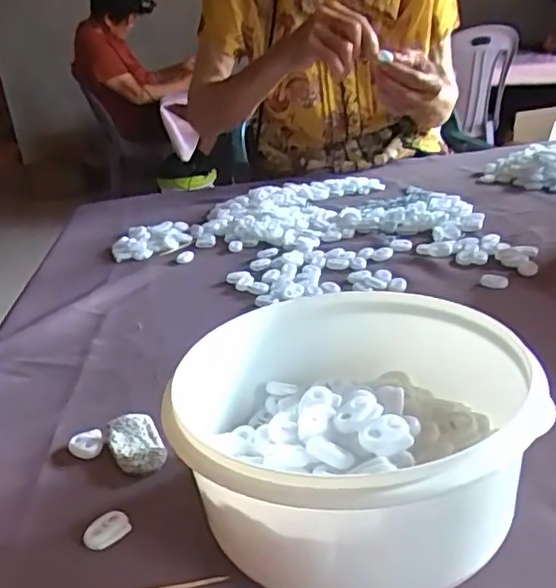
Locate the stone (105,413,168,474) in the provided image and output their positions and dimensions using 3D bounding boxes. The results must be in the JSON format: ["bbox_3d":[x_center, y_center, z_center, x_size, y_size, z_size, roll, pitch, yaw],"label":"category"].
[{"bbox_3d":[-0.081,0.086,0.361,0.028,0.015,0.042,-15,25,-18],"label":"stone"}]

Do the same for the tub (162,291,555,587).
[{"bbox_3d":[0.036,0.066,0.295,0.155,0.074,0.158,-11,24,-9],"label":"tub"}]

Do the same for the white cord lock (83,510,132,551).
[{"bbox_3d":[-0.083,0.116,0.305,0.022,0.008,0.014,-22,28,-32],"label":"white cord lock"}]

